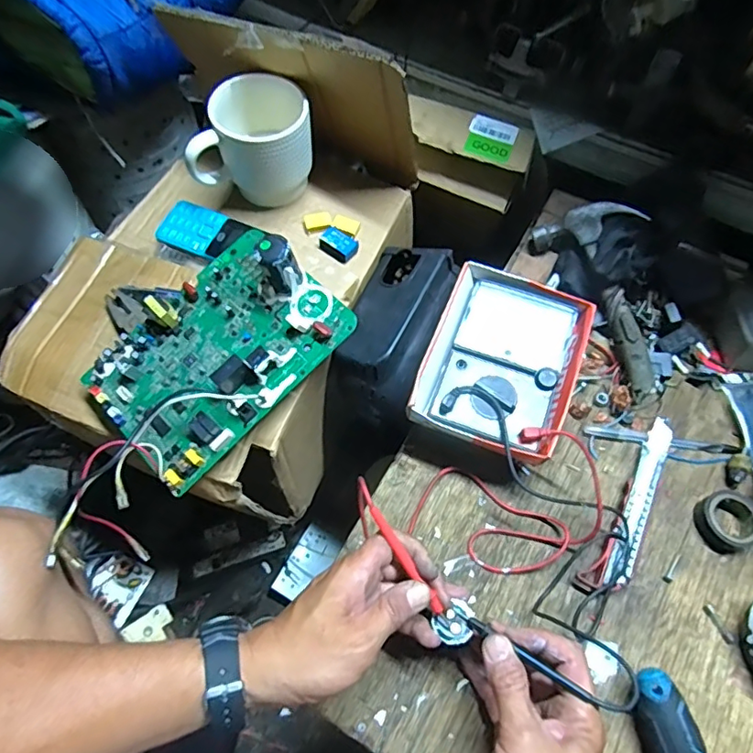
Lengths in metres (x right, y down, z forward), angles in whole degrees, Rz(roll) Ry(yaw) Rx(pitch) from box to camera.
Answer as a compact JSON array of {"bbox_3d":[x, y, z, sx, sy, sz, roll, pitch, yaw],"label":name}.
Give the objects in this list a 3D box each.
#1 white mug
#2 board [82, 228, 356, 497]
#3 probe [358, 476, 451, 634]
[{"bbox_3d":[-0.126,-0.233,0.546,0.114,0.104,0.072,-9,62,-6],"label":"white mug"},{"bbox_3d":[-0.139,-0.030,0.445,0.141,0.054,0.201,42,79,18],"label":"board"},{"bbox_3d":[0.020,0.129,0.392,0.010,0.013,0.124,-33,89,-17],"label":"probe"}]

